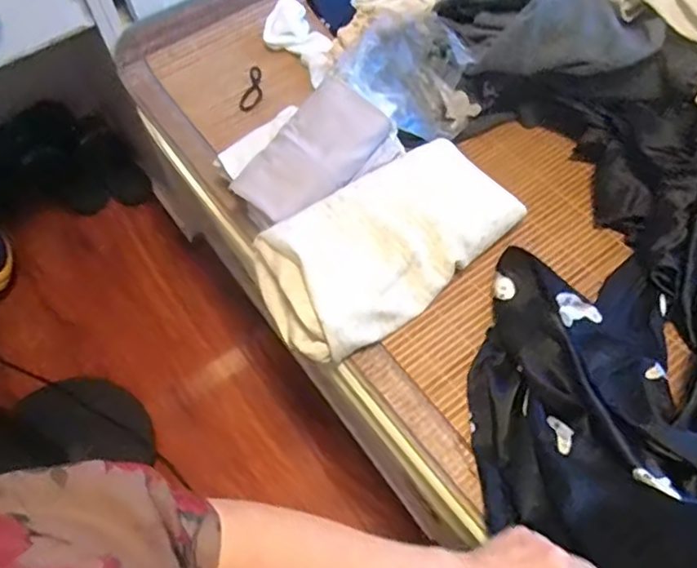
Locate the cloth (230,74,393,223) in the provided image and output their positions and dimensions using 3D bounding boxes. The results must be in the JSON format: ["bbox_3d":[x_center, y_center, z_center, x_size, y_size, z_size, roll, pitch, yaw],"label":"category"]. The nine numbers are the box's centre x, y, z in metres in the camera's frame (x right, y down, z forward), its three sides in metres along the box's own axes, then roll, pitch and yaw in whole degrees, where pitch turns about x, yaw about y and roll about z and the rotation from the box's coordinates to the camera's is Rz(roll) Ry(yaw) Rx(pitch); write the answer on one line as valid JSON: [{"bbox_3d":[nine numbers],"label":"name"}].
[{"bbox_3d":[-0.046,-0.174,0.818,0.112,0.025,0.210,43,85,-13],"label":"cloth"}]

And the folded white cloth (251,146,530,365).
[{"bbox_3d":[0.057,-0.052,0.782,0.339,0.088,0.186,-27,60,-13],"label":"folded white cloth"}]

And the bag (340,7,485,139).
[{"bbox_3d":[0.102,-0.303,0.888,0.169,0.105,0.194,24,62,17],"label":"bag"}]

